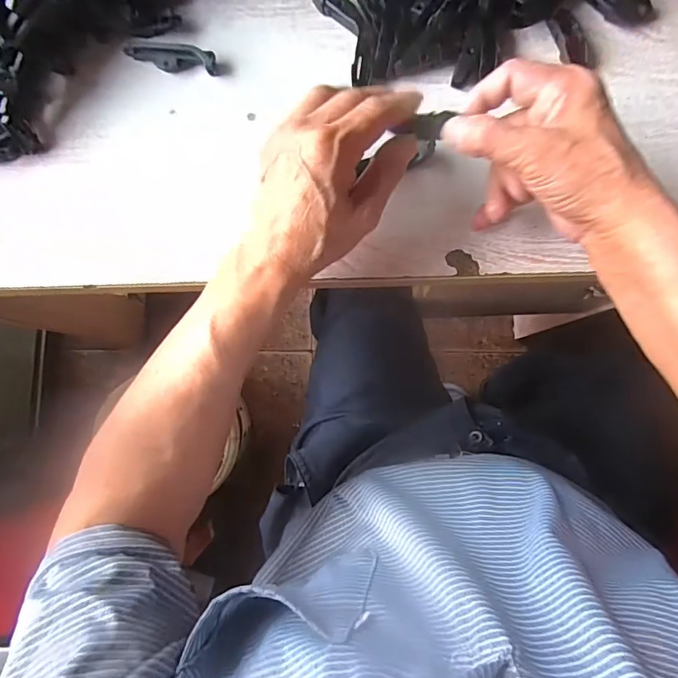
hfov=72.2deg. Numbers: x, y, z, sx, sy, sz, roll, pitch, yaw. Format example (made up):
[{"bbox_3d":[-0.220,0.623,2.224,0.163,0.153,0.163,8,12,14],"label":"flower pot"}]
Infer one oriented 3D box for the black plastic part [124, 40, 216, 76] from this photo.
[{"bbox_3d":[-0.135,-0.229,0.376,0.070,0.012,0.021,8,85,3],"label":"black plastic part"}]

